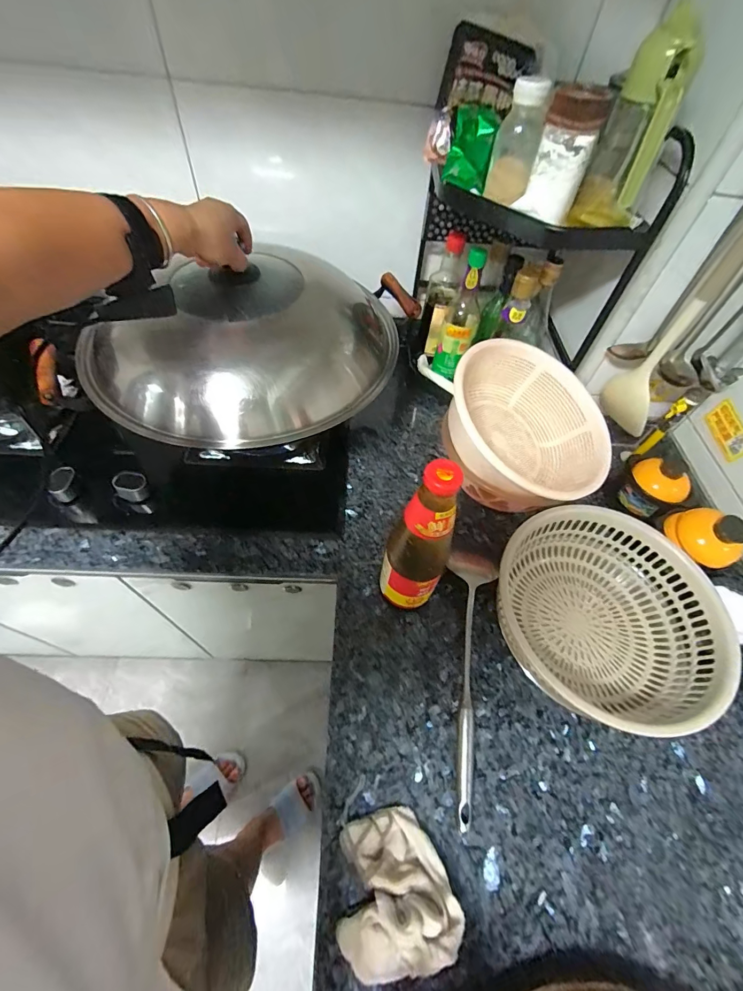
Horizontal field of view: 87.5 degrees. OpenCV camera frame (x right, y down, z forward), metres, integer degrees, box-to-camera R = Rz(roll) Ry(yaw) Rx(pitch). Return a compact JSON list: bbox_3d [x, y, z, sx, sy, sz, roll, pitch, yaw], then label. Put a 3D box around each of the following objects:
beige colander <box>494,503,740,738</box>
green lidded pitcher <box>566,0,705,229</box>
[{"bbox_3d":[0.308,0.162,0.527,0.255,0.107,0.270,3,55,-2],"label":"beige colander"},{"bbox_3d":[0.306,-0.410,0.449,0.076,0.182,0.110,21,56,10],"label":"green lidded pitcher"}]

